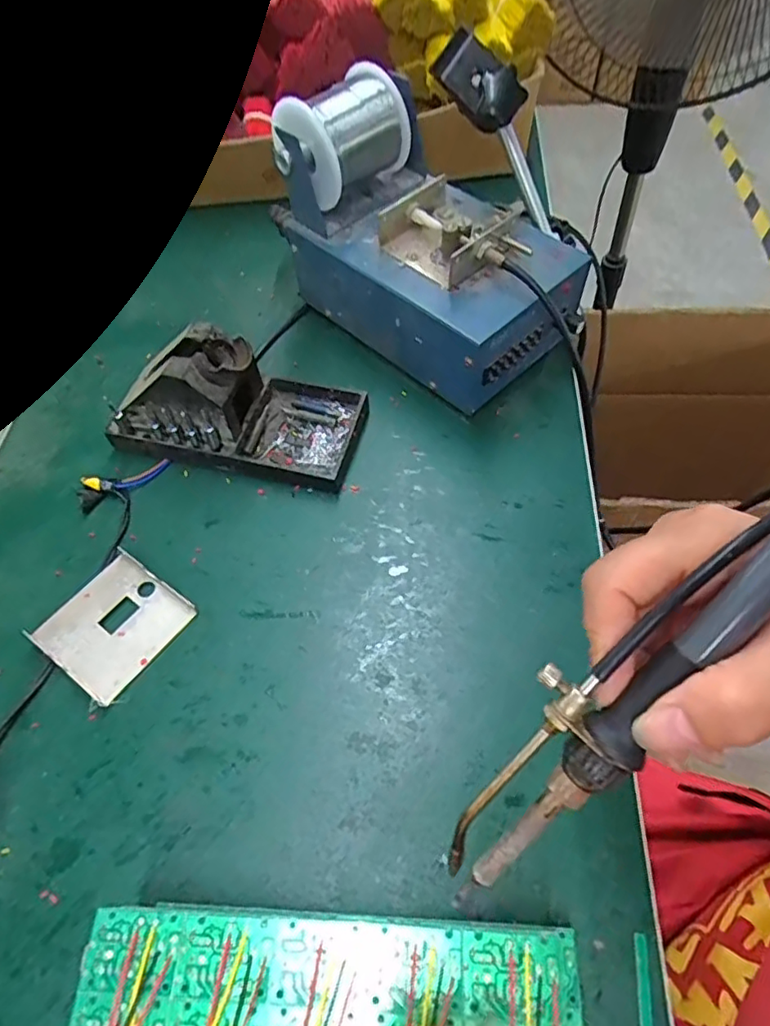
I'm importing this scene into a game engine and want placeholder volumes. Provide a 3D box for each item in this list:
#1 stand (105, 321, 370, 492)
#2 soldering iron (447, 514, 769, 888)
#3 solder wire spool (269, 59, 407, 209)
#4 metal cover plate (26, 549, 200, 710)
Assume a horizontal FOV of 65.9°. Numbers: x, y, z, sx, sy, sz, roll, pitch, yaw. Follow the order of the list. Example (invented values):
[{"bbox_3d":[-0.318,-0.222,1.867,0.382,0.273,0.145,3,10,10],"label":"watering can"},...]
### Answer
[{"bbox_3d":[-0.099,-0.076,0.383,0.160,0.071,0.079,9,59,10],"label":"stand"},{"bbox_3d":[0.086,0.044,0.186,0.033,0.015,0.205,46,105,27],"label":"soldering iron"},{"bbox_3d":[-0.024,-0.253,0.408,0.056,0.071,0.077,32,66,22],"label":"solder wire spool"},{"bbox_3d":[-0.154,0.063,0.339,0.064,0.009,0.069,31,65,21],"label":"metal cover plate"}]

